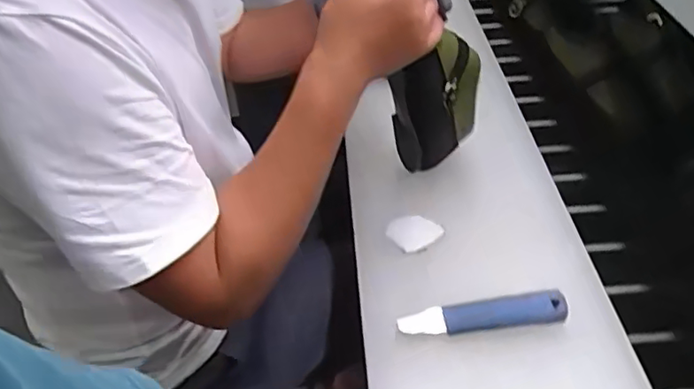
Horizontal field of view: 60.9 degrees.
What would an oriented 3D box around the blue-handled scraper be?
[{"bbox_3d":[0.126,0.111,0.552,0.153,0.018,0.029,-4,41,0],"label":"blue-handled scraper"}]

